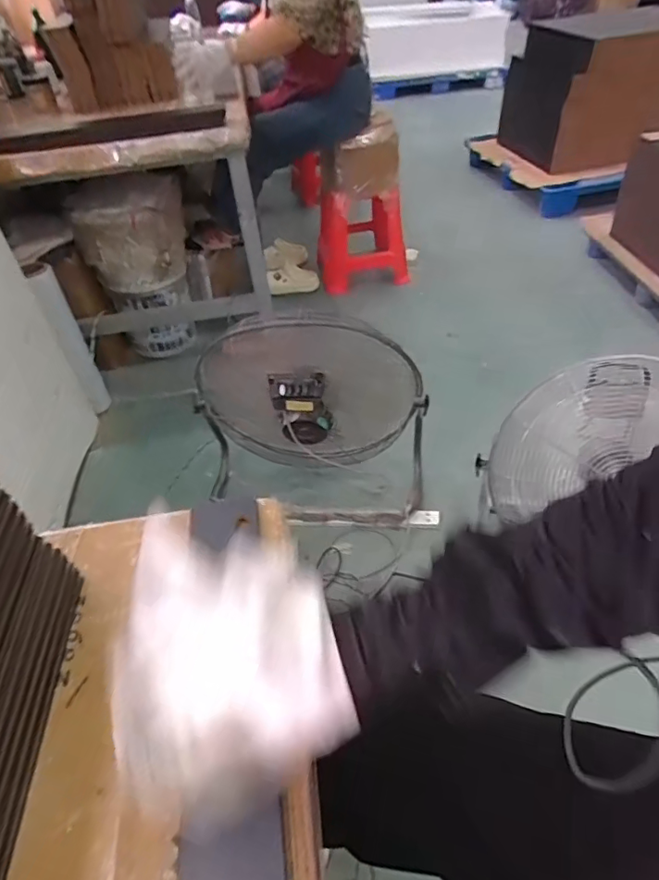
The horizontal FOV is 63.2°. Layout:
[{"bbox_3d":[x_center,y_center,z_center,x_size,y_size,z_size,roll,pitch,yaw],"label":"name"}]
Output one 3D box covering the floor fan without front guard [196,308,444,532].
[{"bbox_3d":[-0.048,-0.028,1.353,0.616,0.563,0.206,-1,45,6],"label":"floor fan without front guard"}]

